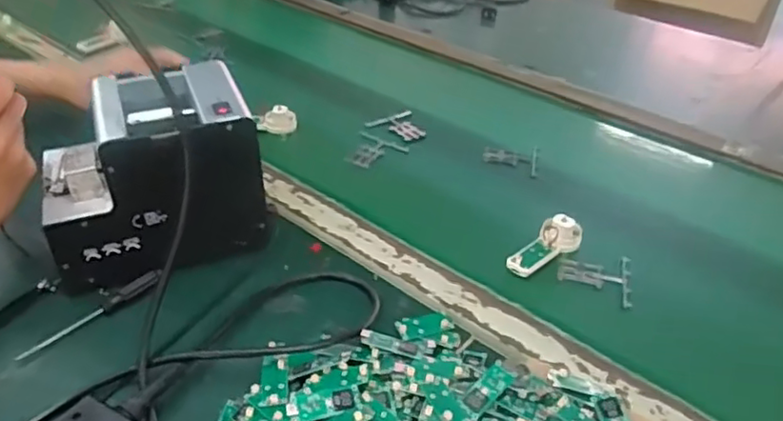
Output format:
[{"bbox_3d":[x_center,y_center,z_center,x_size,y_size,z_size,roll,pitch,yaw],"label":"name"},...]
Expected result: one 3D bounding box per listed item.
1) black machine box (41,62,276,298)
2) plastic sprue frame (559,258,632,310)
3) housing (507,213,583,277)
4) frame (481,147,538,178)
[{"bbox_3d":[-0.217,-0.028,0.564,0.178,0.139,0.132,-19,42,-25],"label":"black machine box"},{"bbox_3d":[0.193,0.063,0.596,0.066,0.009,0.064,9,38,9],"label":"plastic sprue frame"},{"bbox_3d":[0.149,0.036,0.607,0.034,0.034,0.086,31,46,32],"label":"housing"},{"bbox_3d":[0.146,-0.063,0.766,0.066,0.009,0.056,8,38,8],"label":"frame"}]

